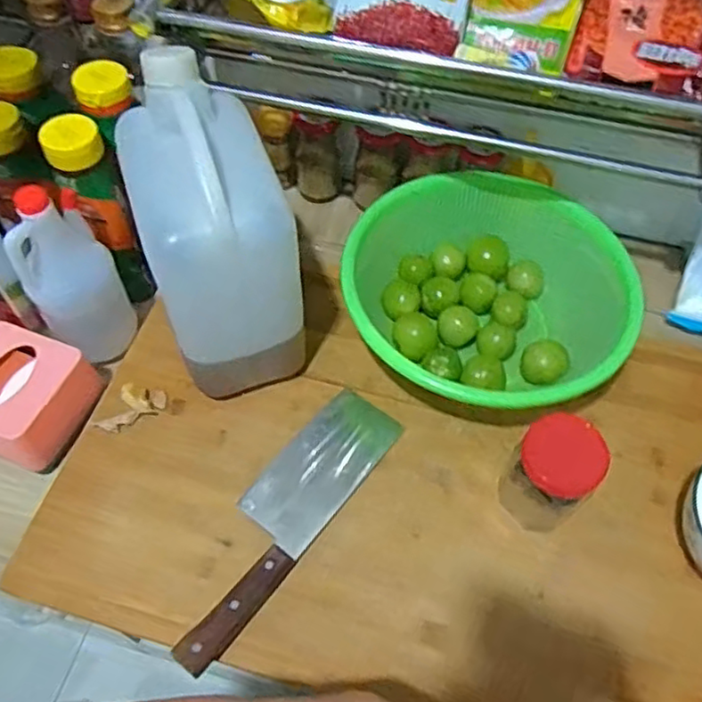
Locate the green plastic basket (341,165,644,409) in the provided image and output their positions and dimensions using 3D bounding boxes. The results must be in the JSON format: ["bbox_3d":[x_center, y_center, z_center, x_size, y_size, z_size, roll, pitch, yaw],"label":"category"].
[{"bbox_3d":[0.142,-0.057,0.691,0.292,0.098,0.276,14,58,8],"label":"green plastic basket"}]

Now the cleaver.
[{"bbox_3d":[-0.062,0.147,0.592,0.079,0.022,0.287,32,62,19],"label":"cleaver"}]

